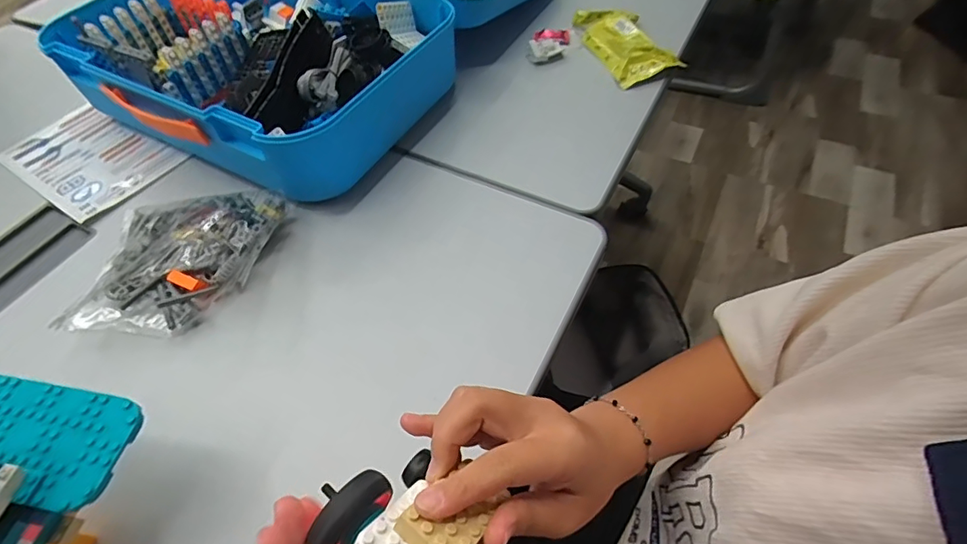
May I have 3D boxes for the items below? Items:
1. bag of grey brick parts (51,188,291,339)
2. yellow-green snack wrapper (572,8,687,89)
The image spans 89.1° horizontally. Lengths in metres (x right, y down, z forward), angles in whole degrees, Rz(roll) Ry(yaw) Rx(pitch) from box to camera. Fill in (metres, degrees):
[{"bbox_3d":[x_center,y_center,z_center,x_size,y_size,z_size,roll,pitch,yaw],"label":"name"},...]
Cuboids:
[{"bbox_3d":[-0.272,-0.012,0.446,0.150,0.031,0.150,0,54,4],"label":"bag of grey brick parts"},{"bbox_3d":[0.187,-0.315,0.661,0.088,0.030,0.169,-18,55,-9],"label":"yellow-green snack wrapper"}]

